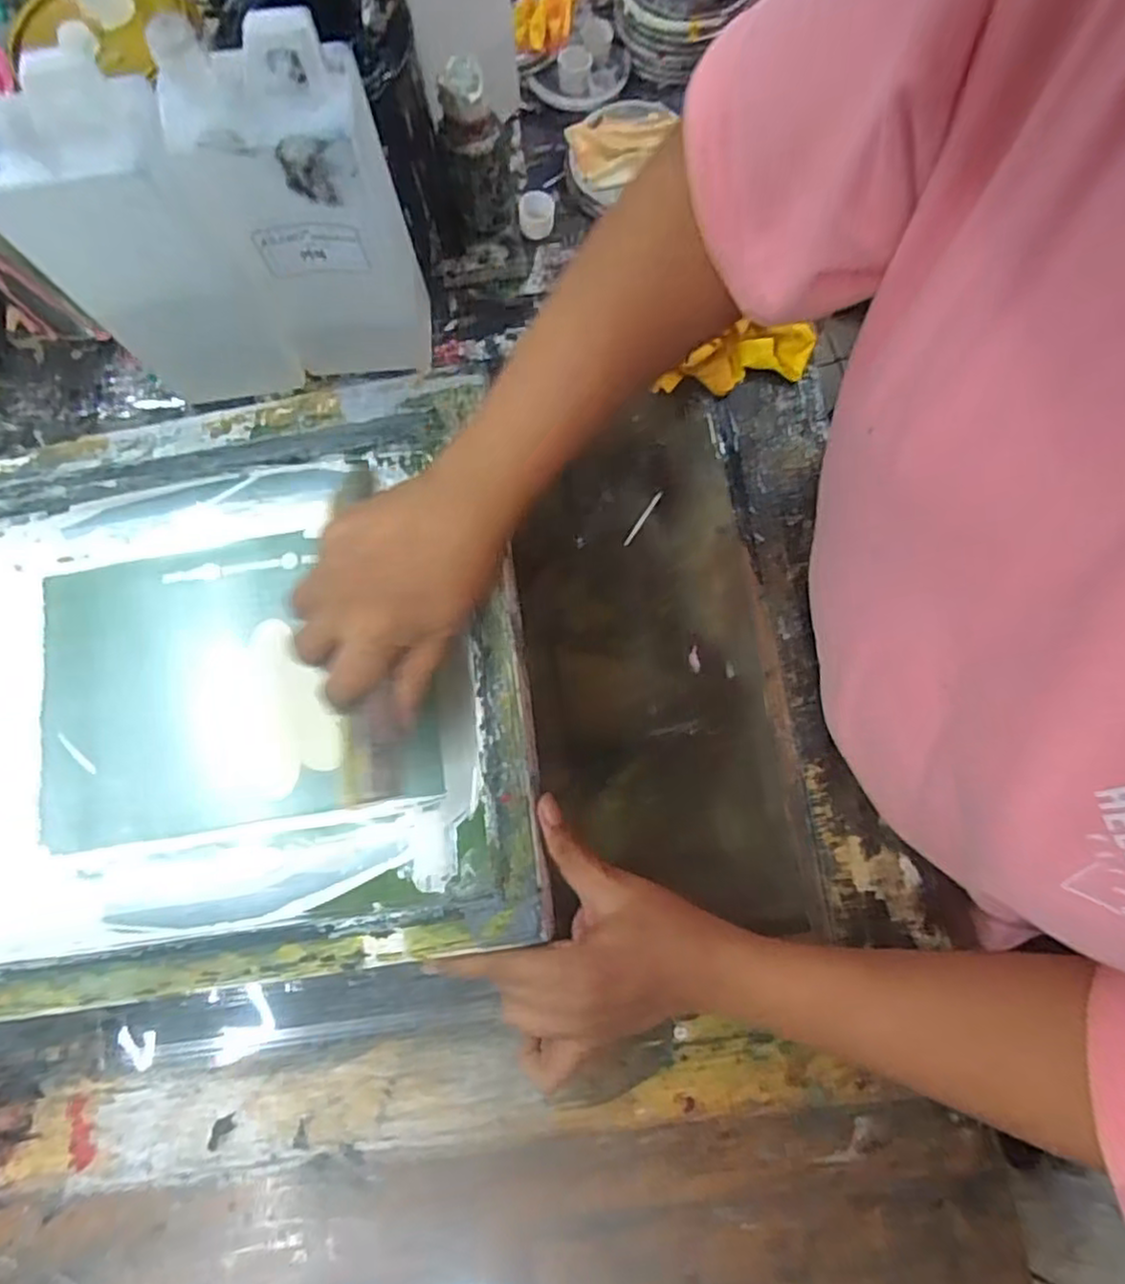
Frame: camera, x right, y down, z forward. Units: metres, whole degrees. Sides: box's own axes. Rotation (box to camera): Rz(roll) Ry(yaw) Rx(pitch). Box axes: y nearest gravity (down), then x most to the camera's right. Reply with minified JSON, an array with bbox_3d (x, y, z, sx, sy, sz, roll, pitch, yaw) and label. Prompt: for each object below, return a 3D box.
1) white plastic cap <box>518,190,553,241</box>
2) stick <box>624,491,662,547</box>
[{"bbox_3d":[-0.020,-0.333,0.534,0.027,0.020,0.024,-1,77,2],"label":"white plastic cap"},{"bbox_3d":[0.057,-0.088,0.489,0.006,0.005,0.045,33,91,10],"label":"stick"}]

